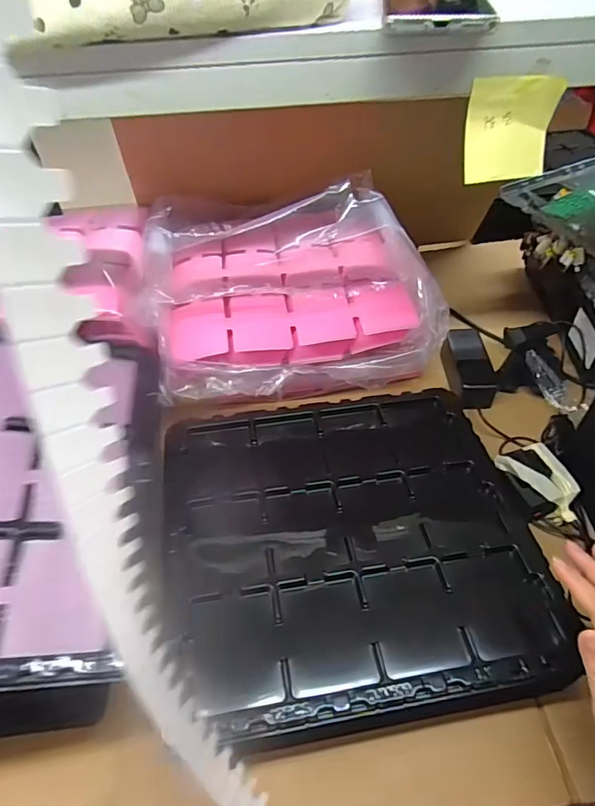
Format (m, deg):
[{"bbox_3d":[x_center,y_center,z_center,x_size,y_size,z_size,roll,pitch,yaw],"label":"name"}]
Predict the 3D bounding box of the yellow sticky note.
[{"bbox_3d":[0.177,-0.225,0.392,0.074,0.071,0.027,-7,48,-5],"label":"yellow sticky note"}]

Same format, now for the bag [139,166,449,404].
[{"bbox_3d":[-0.013,-0.171,0.661,0.369,0.093,0.349,-11,64,-4],"label":"bag"}]

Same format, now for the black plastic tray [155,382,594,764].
[{"bbox_3d":[0.052,0.135,0.510,0.364,0.061,0.353,-9,49,-7],"label":"black plastic tray"}]

